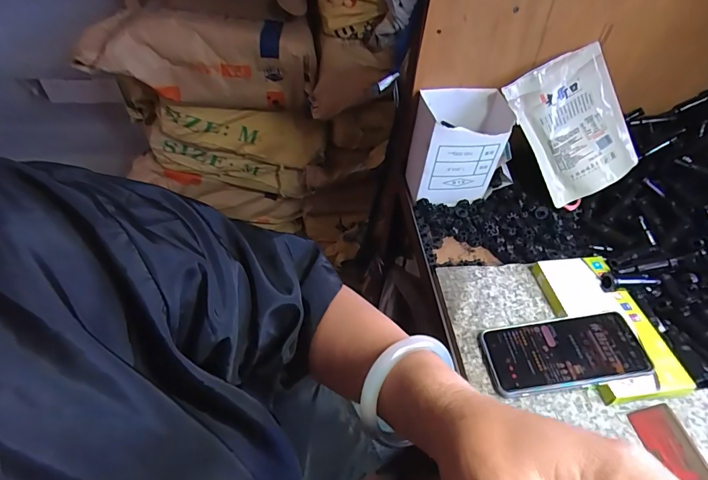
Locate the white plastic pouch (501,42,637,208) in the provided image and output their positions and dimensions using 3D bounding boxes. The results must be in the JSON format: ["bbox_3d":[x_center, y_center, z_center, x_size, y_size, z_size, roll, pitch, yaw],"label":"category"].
[{"bbox_3d":[0.317,-0.162,0.553,0.141,0.193,0.022,-29,10,2],"label":"white plastic pouch"}]

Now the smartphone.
[{"bbox_3d":[0.222,0.120,0.413,0.156,0.005,0.073,-10,52,4],"label":"smartphone"}]

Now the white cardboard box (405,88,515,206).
[{"bbox_3d":[0.162,-0.136,0.584,0.136,0.145,0.086,1,48,-2],"label":"white cardboard box"}]

